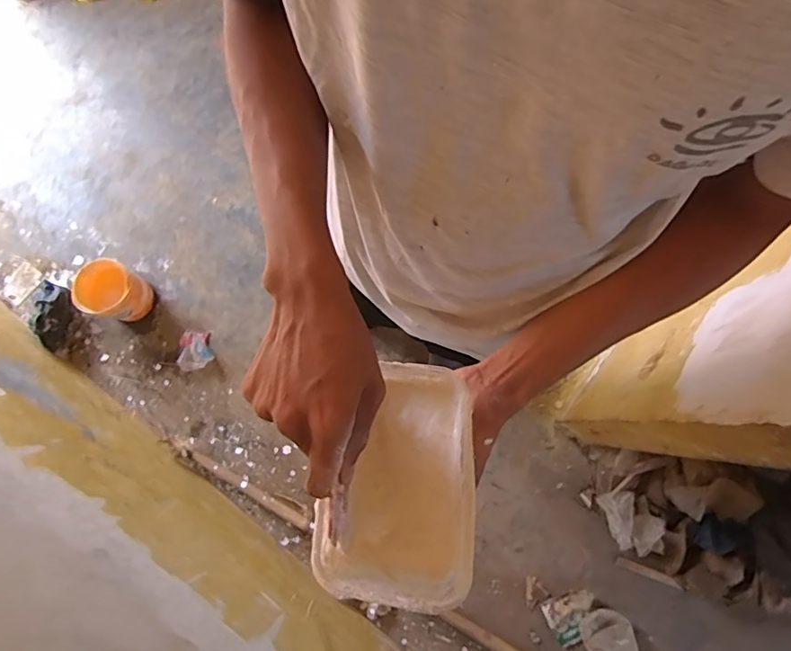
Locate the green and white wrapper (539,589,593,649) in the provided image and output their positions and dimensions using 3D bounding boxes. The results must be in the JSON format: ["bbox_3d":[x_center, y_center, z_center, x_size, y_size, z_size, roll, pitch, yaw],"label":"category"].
[{"bbox_3d":[0.464,0.766,1.325,0.135,0.019,0.110,-19,77,-3],"label":"green and white wrapper"}]

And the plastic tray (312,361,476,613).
[{"bbox_3d":[0.003,0.119,0.401,0.114,0.055,0.174,5,77,3],"label":"plastic tray"}]

